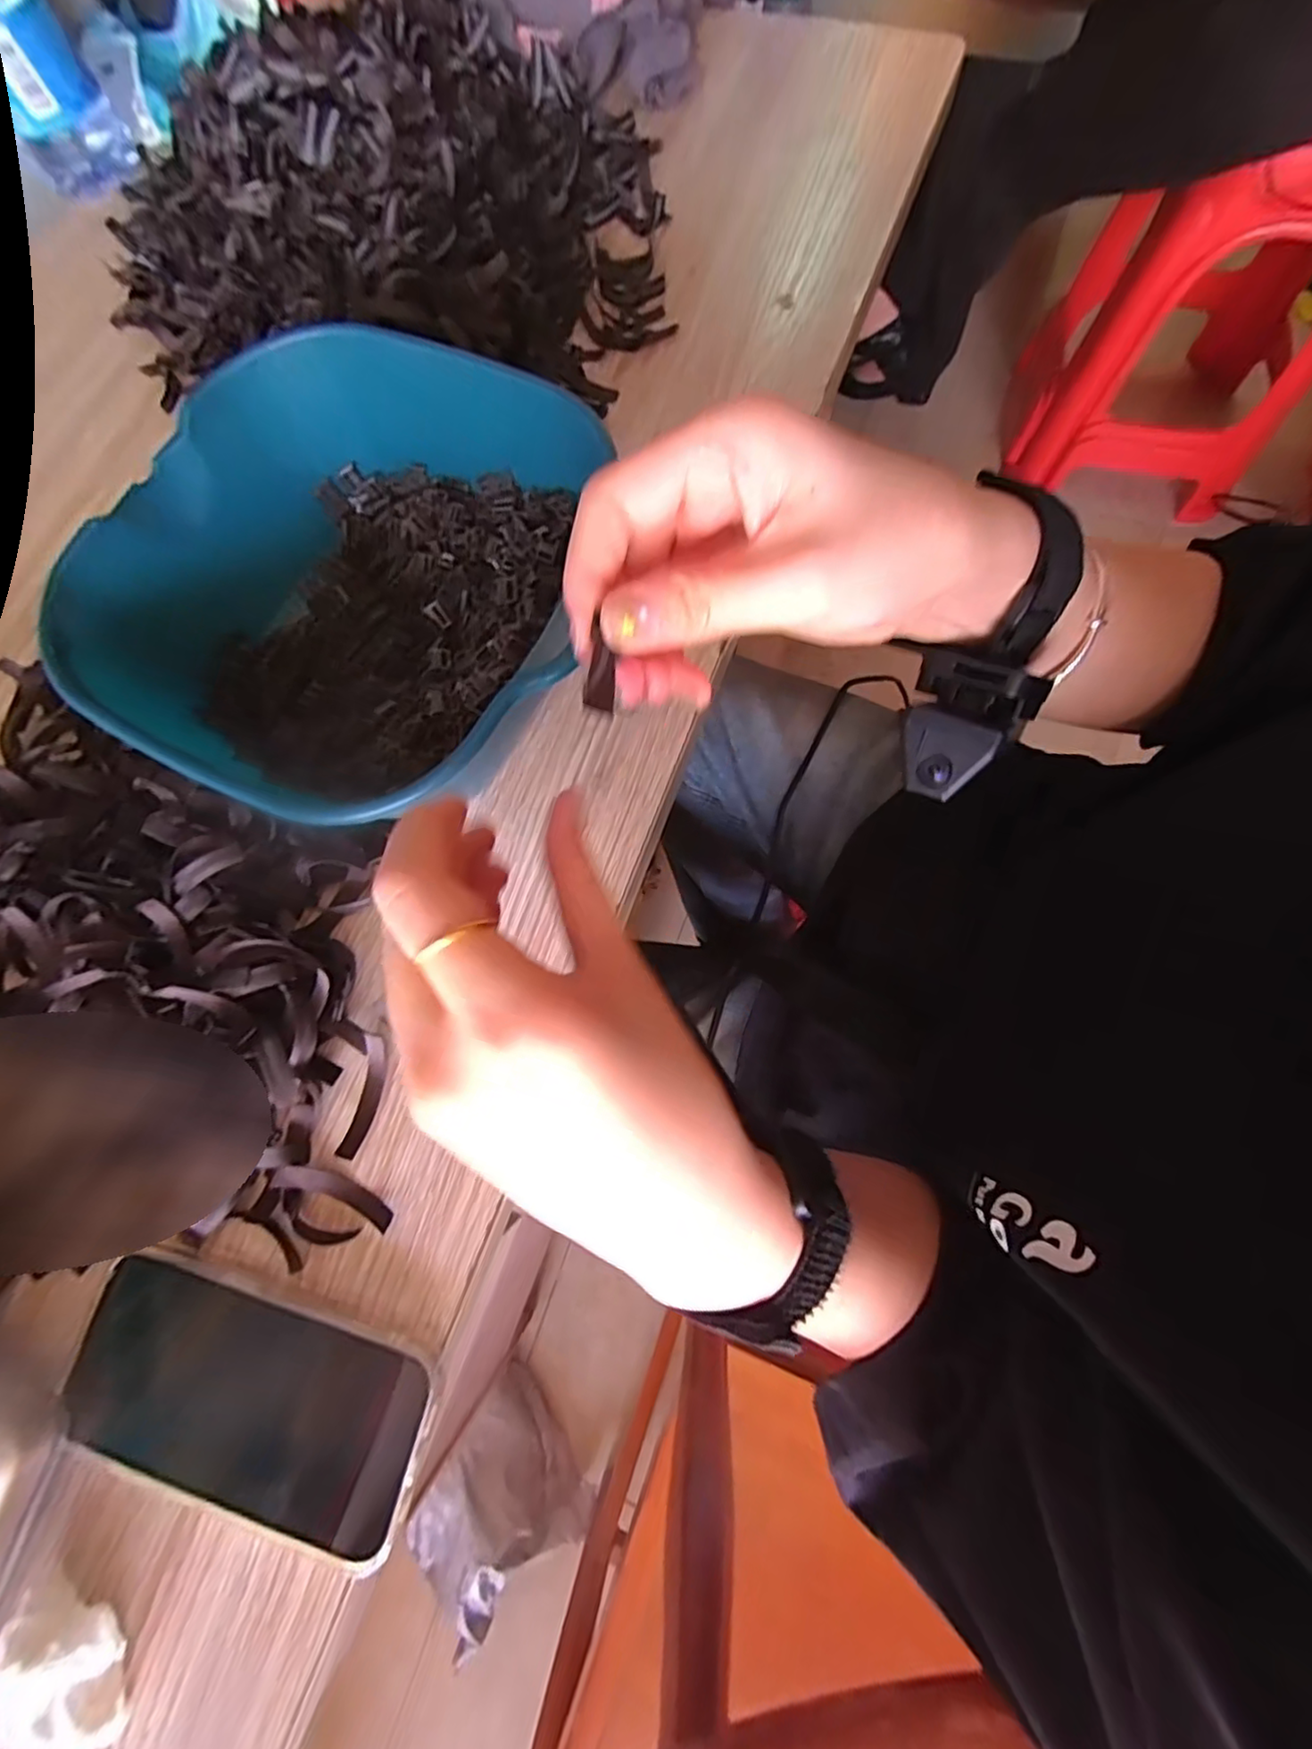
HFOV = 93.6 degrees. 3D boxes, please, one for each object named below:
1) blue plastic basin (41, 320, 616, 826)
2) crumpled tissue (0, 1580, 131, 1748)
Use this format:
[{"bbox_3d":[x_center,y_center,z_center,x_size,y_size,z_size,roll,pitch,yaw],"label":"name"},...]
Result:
[{"bbox_3d":[-0.139,-0.130,0.283,0.191,0.081,0.203,-1,75,5],"label":"blue plastic basin"},{"bbox_3d":[-0.217,0.293,0.224,0.046,0.020,0.035,10,77,7],"label":"crumpled tissue"}]

